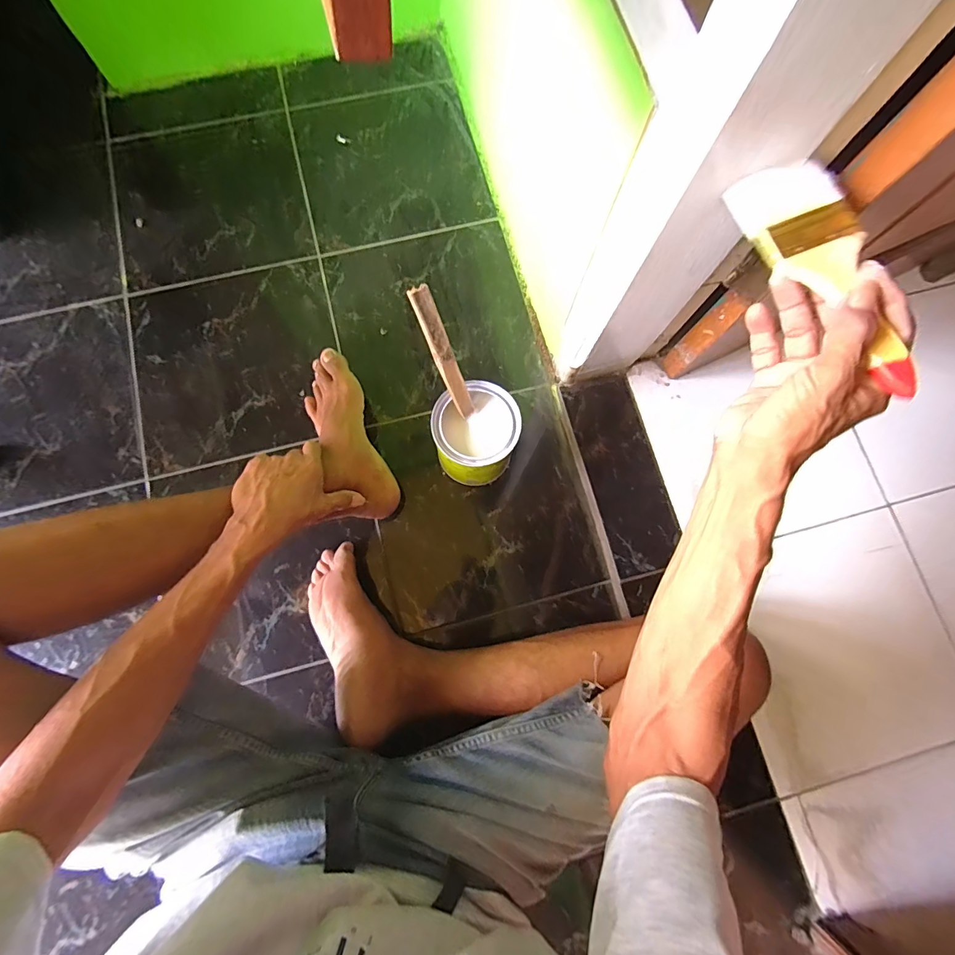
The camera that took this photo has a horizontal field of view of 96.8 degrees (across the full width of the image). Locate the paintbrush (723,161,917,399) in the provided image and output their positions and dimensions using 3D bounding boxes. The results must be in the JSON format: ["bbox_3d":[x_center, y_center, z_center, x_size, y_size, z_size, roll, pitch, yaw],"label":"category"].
[{"bbox_3d":[0.236,-0.137,0.283,0.063,0.025,0.179,-21,76,-5],"label":"paintbrush"}]

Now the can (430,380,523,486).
[{"bbox_3d":[-0.002,-0.049,0.560,0.104,0.122,0.102,0,78,-1],"label":"can"}]

